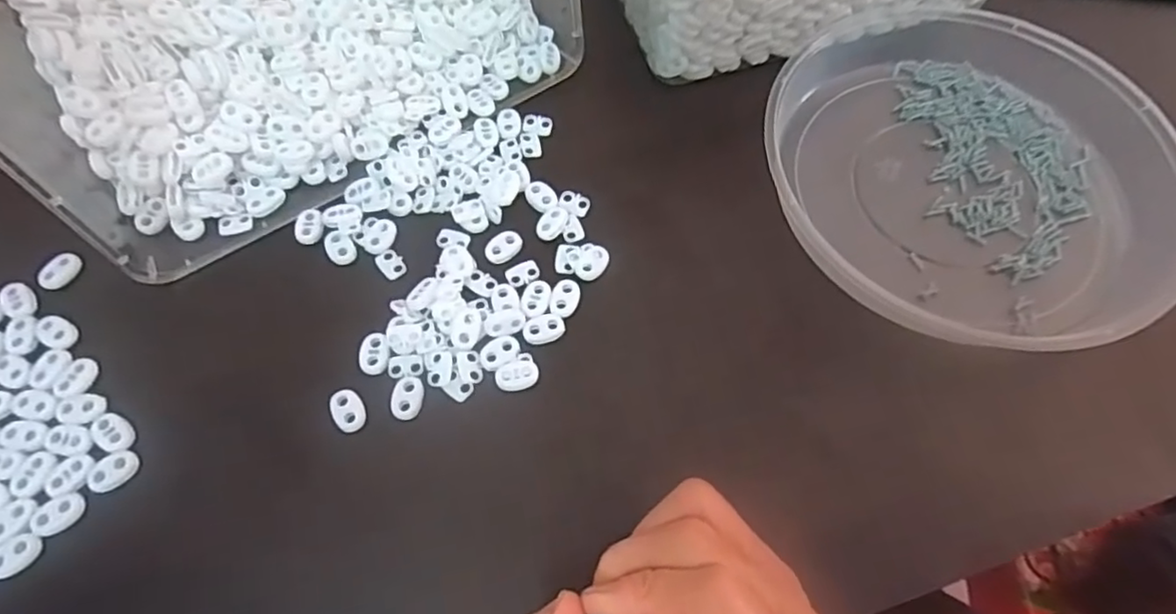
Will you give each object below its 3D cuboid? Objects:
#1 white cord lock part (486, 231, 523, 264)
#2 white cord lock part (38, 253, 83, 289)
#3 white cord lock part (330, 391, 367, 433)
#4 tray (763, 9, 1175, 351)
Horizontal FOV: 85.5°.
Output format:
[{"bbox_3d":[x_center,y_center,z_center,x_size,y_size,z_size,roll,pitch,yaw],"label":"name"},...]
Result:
[{"bbox_3d":[-0.048,-0.035,0.366,0.015,0.004,0.023,39,70,15],"label":"white cord lock part"},{"bbox_3d":[-0.294,-0.021,0.353,0.014,0.005,0.022,25,67,9],"label":"white cord lock part"},{"bbox_3d":[-0.122,0.052,0.322,0.015,0.004,0.022,-27,69,-13],"label":"white cord lock part"},{"bbox_3d":[0.227,-0.089,0.379,0.232,0.036,0.235,30,68,11],"label":"tray"}]

